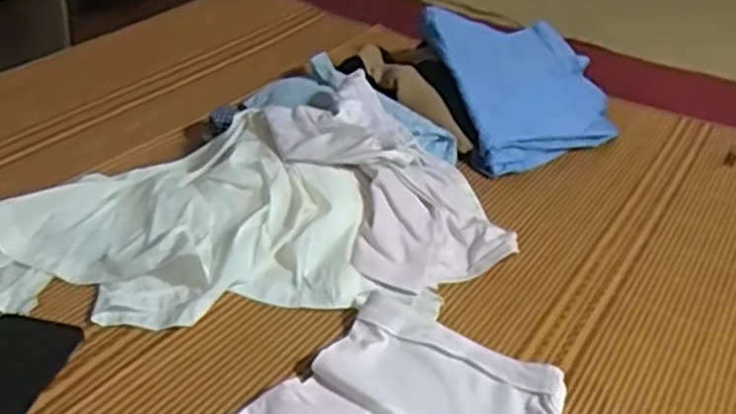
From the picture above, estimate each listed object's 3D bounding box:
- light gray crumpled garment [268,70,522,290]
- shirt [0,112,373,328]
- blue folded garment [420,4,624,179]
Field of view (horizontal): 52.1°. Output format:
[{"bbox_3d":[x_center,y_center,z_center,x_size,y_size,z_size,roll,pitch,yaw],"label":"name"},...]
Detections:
[{"bbox_3d":[0.023,-0.035,0.822,0.207,0.099,0.279,-21,40,-35],"label":"light gray crumpled garment"},{"bbox_3d":[-0.197,0.006,0.746,0.364,0.068,0.260,-6,33,-16],"label":"shirt"},{"bbox_3d":[0.227,-0.167,1.071,0.254,0.035,0.280,1,53,-24],"label":"blue folded garment"}]

